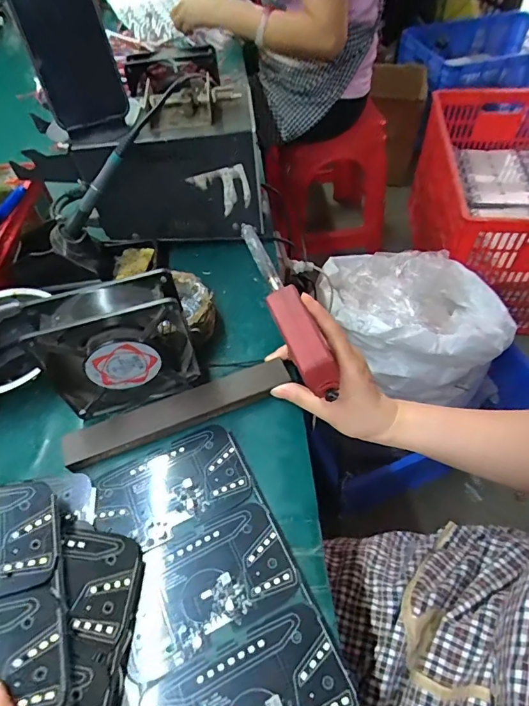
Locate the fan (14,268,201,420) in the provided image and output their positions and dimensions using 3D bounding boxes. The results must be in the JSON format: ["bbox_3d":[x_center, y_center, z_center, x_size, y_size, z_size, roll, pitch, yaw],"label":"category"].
[{"bbox_3d":[-0.124,-0.005,0.388,0.124,0.113,0.050,-16,55,-6],"label":"fan"}]

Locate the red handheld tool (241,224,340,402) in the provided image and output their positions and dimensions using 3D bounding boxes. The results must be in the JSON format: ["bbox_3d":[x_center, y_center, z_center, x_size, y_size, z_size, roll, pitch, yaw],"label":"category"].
[{"bbox_3d":[0.014,-0.044,0.380,0.027,0.034,0.170,-20,62,-8],"label":"red handheld tool"}]

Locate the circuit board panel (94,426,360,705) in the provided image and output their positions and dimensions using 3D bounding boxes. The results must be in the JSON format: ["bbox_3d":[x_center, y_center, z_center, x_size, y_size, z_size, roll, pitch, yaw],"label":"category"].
[{"bbox_3d":[-0.044,0.169,0.329,0.128,0.005,0.227,-24,56,-11],"label":"circuit board panel"}]

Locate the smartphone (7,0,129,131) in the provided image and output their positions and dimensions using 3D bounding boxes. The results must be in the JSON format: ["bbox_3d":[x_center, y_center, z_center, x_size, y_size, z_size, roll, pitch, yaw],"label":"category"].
[{"bbox_3d":[-0.182,-0.290,0.408,0.072,0.142,0.008,-18,31,-6],"label":"smartphone"}]

